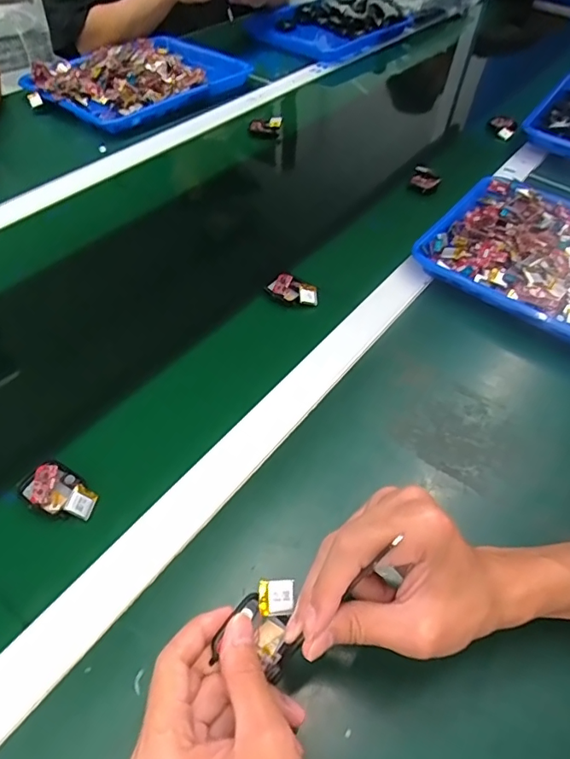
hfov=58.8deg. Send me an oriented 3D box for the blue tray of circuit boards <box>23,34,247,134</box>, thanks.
[{"bbox_3d":[-0.240,-0.521,0.866,0.241,0.048,0.340,29,54,20],"label":"blue tray of circuit boards"}]

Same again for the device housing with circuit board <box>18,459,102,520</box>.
[{"bbox_3d":[-0.172,0.087,0.389,0.059,0.012,0.036,28,54,17],"label":"device housing with circuit board"}]

